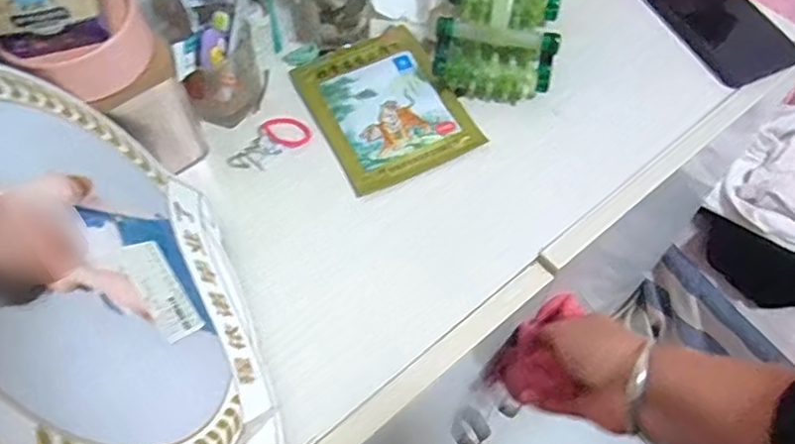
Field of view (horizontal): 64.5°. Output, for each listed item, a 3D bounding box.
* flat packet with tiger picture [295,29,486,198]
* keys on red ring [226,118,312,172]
[{"bbox_3d":[-0.011,-0.098,0.524,0.113,0.011,0.146,-24,62,-13],"label":"flat packet with tiger picture"},{"bbox_3d":[-0.104,-0.064,0.504,0.066,0.006,0.036,-35,65,-18],"label":"keys on red ring"}]

